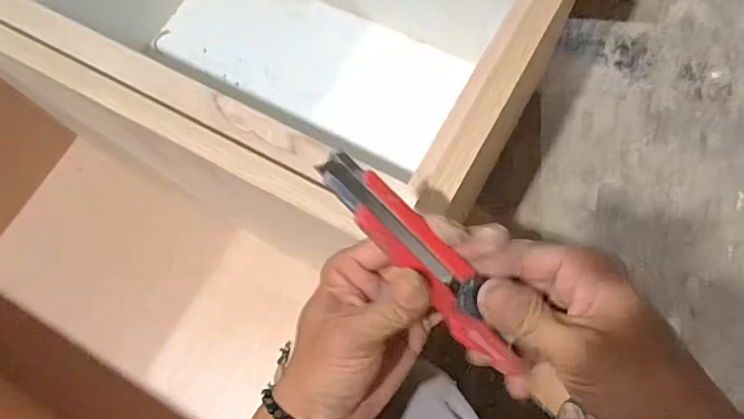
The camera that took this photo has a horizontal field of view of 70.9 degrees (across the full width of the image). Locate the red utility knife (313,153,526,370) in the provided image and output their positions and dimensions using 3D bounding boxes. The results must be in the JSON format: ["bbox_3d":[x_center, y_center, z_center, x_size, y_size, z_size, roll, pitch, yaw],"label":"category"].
[{"bbox_3d":[0.030,0.028,0.273,0.027,0.014,0.148,-42,98,-11],"label":"red utility knife"}]

